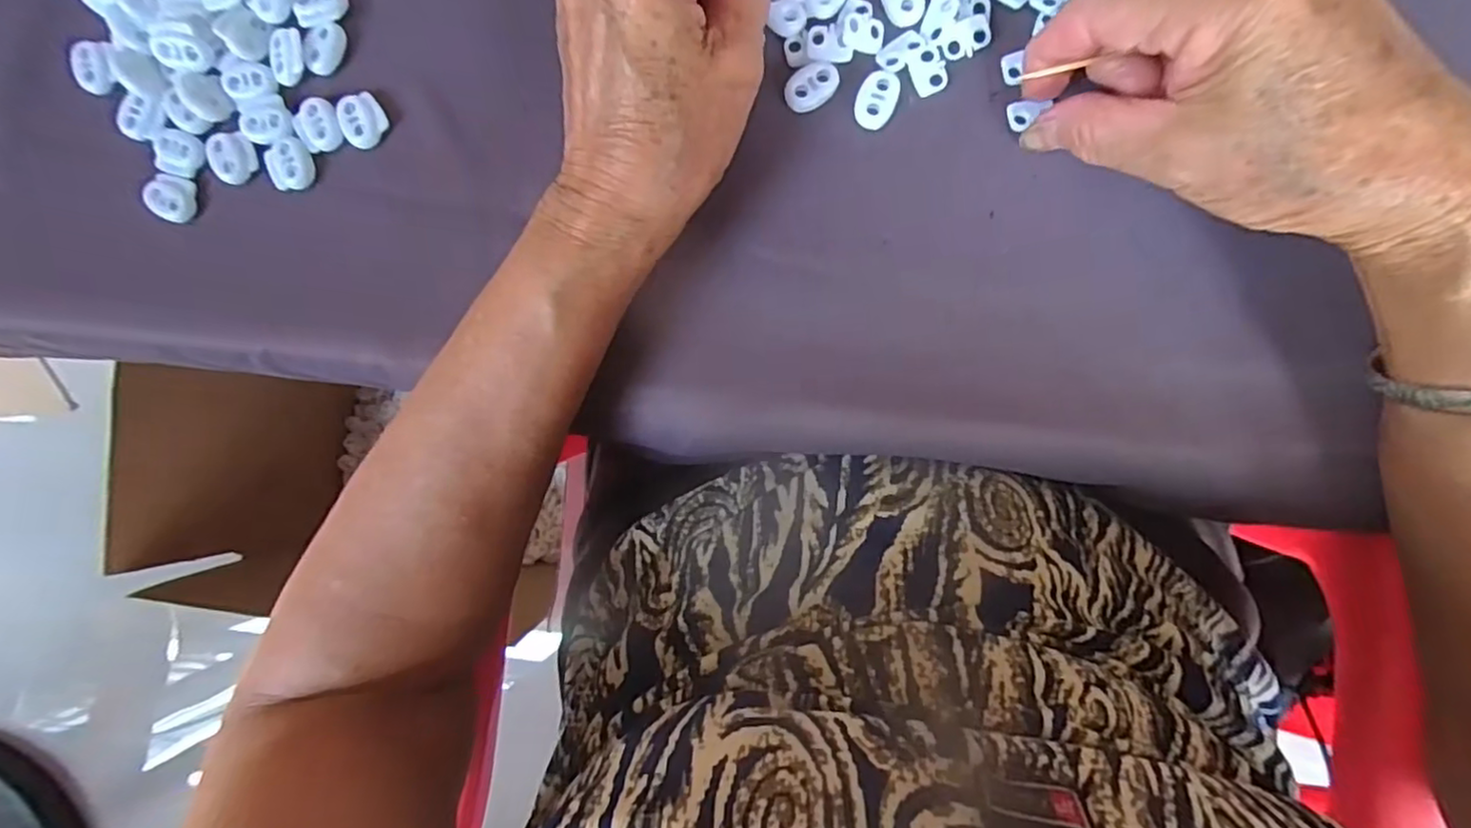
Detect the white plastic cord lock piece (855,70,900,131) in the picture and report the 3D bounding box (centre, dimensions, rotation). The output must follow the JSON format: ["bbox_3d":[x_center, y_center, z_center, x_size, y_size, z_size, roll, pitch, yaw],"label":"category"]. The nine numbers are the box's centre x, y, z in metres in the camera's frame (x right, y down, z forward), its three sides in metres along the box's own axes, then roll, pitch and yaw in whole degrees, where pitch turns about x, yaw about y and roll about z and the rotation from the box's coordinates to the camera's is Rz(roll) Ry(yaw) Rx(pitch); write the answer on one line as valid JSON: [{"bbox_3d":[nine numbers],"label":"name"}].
[{"bbox_3d":[0.056,-0.124,0.257,0.015,0.004,0.023,18,93,5],"label":"white plastic cord lock piece"}]

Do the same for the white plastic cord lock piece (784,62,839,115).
[{"bbox_3d":[0.031,-0.130,0.258,0.023,0.004,0.015,-29,89,5],"label":"white plastic cord lock piece"}]

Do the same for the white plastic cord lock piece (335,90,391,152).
[{"bbox_3d":[-0.160,-0.126,0.278,0.019,0.006,0.021,-37,88,5],"label":"white plastic cord lock piece"}]

